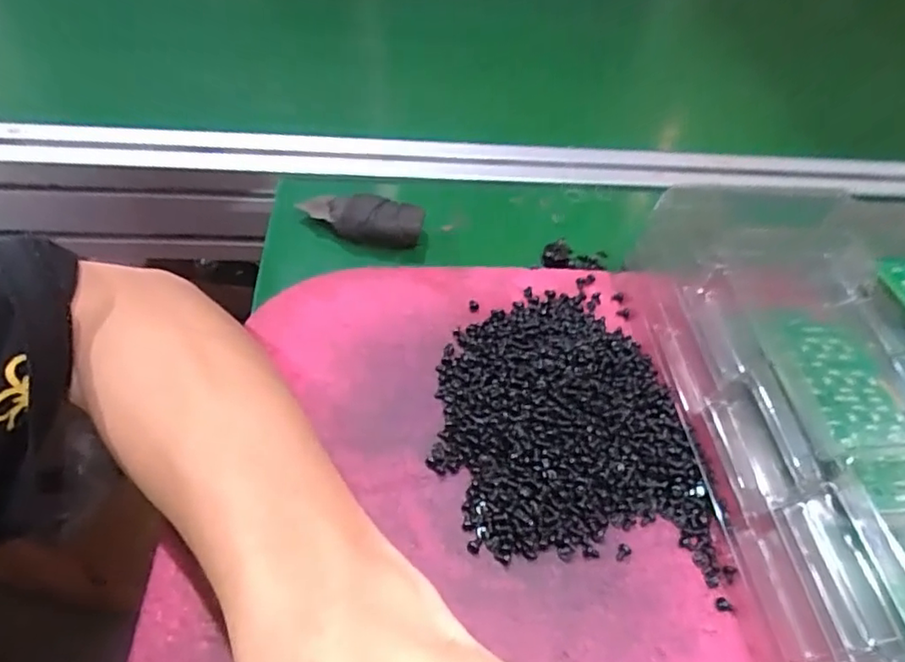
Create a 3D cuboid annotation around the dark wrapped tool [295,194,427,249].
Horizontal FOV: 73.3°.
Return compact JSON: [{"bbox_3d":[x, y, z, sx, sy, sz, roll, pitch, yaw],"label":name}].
[{"bbox_3d":[-0.054,-0.065,0.350,0.073,0.019,0.023,6,51,3],"label":"dark wrapped tool"}]

